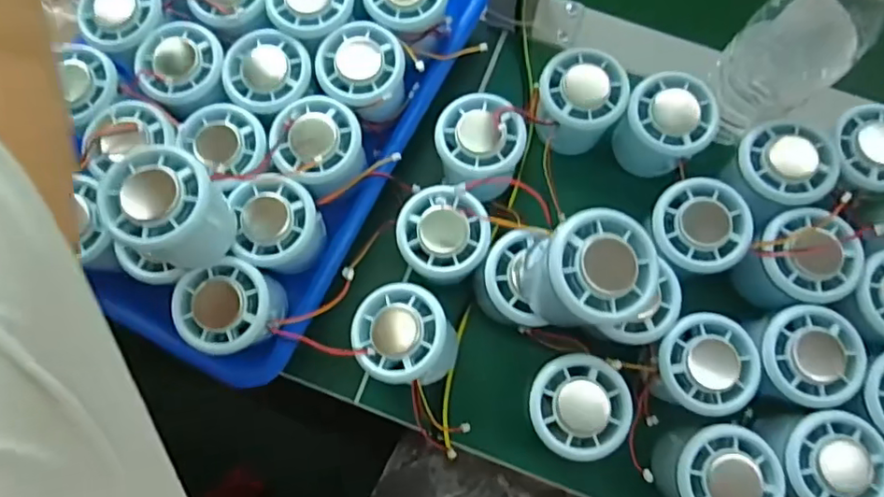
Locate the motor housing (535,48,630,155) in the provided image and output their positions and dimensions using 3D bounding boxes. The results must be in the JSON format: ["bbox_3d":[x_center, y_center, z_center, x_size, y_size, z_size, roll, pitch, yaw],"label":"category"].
[{"bbox_3d":[0.092,-0.098,0.399,0.055,0.057,0.054,6,77,1],"label":"motor housing"}]

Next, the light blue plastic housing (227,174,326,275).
[{"bbox_3d":[-0.102,-0.011,0.370,0.048,0.048,0.058,-4,77,-1],"label":"light blue plastic housing"}]

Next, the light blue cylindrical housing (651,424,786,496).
[{"bbox_3d":[0.158,0.133,0.341,0.054,0.063,0.055,0,77,0],"label":"light blue cylindrical housing"}]

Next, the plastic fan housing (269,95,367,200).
[{"bbox_3d":[-0.079,-0.064,0.380,0.064,0.043,0.057,44,80,9],"label":"plastic fan housing"}]

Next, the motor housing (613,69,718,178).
[{"bbox_3d":[0.147,-0.082,0.391,0.054,0.054,0.053,0,77,0],"label":"motor housing"}]

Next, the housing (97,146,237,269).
[{"bbox_3d":[-0.148,-0.021,0.321,0.052,0.063,0.051,0,77,0],"label":"housing"}]

